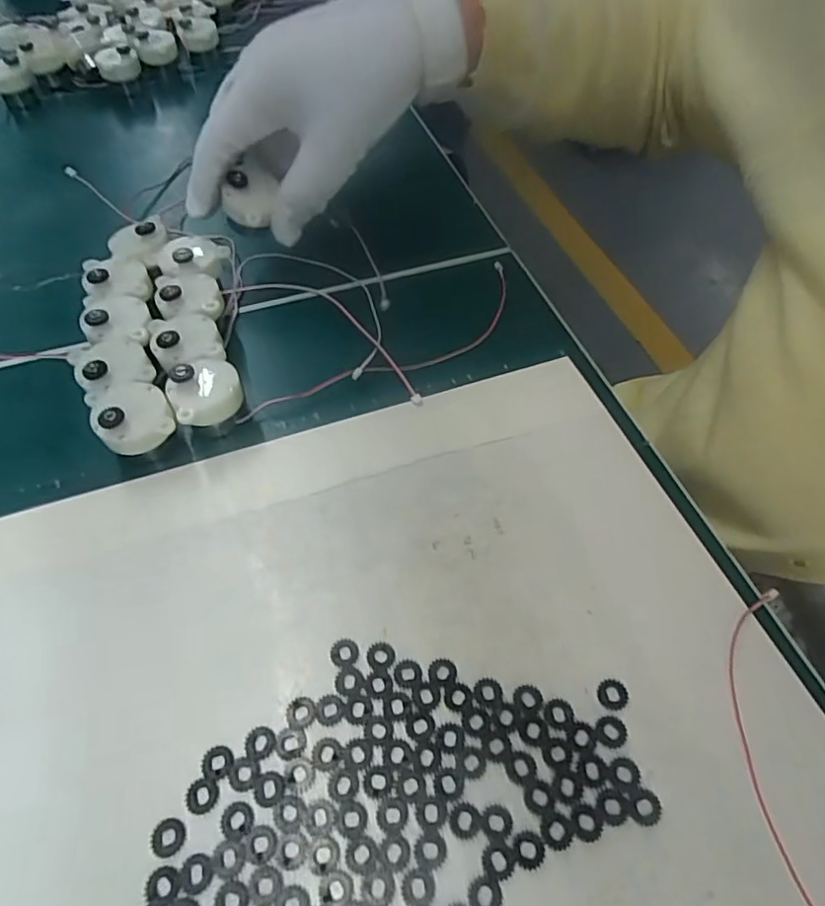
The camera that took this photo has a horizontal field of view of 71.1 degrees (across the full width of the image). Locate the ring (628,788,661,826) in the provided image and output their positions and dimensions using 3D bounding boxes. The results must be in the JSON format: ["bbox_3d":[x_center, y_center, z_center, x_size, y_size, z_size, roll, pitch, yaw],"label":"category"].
[{"bbox_3d":[0.076,0.115,0.188,0.011,0.004,0.010,-1,56,1],"label":"ring"}]

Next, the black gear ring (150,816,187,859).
[{"bbox_3d":[-0.079,0.123,0.185,0.011,0.004,0.011,-1,56,1],"label":"black gear ring"}]

